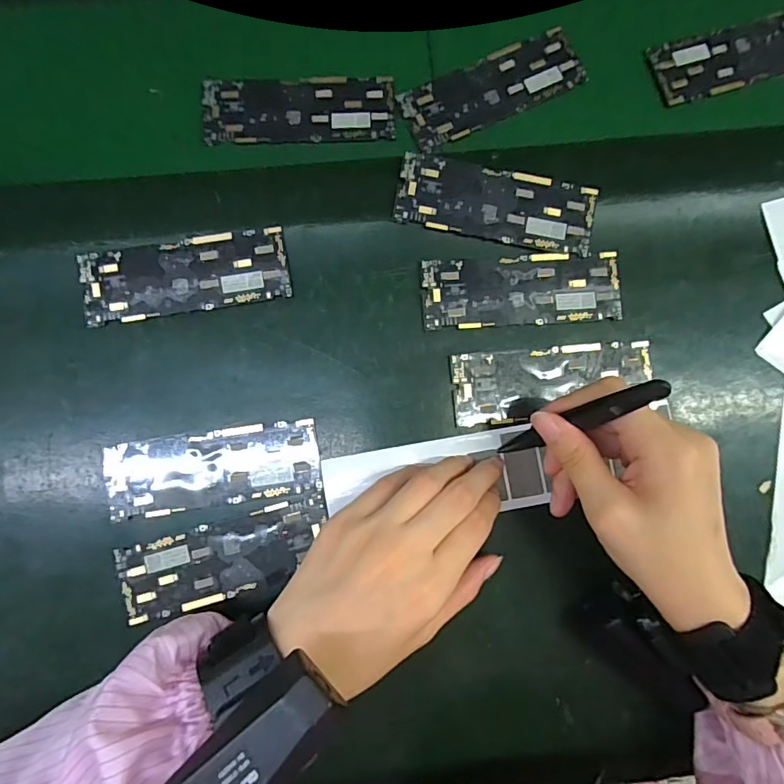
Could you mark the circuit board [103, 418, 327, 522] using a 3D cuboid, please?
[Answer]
[{"bbox_3d":[-0.106,0.046,0.290,0.124,0.004,0.045,-7,85,-3],"label":"circuit board"}]

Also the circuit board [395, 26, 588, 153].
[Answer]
[{"bbox_3d":[0.065,-0.200,0.322,0.120,0.004,0.045,-29,86,-4],"label":"circuit board"}]

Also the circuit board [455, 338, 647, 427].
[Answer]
[{"bbox_3d":[0.100,-0.006,0.302,0.124,0.004,0.044,-5,85,-2],"label":"circuit board"}]

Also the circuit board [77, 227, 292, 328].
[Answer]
[{"bbox_3d":[-0.125,-0.071,0.298,0.123,0.007,0.043,-10,85,-3],"label":"circuit board"}]

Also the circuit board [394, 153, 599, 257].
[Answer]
[{"bbox_3d":[0.066,-0.118,0.307,0.123,0.008,0.044,10,84,-1],"label":"circuit board"}]

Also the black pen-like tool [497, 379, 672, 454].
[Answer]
[{"bbox_3d":[0.093,0.016,0.251,0.012,0.113,0.012,-36,86,-28],"label":"black pen-like tool"}]

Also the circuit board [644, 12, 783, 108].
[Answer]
[{"bbox_3d":[0.236,-0.229,0.328,0.124,0.004,0.046,-18,85,-4],"label":"circuit board"}]

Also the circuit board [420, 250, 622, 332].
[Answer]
[{"bbox_3d":[0.081,-0.064,0.305,0.124,0.004,0.044,-4,85,-2],"label":"circuit board"}]

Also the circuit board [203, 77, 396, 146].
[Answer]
[{"bbox_3d":[-0.060,-0.183,0.316,0.121,0.004,0.043,-3,84,-2],"label":"circuit board"}]

